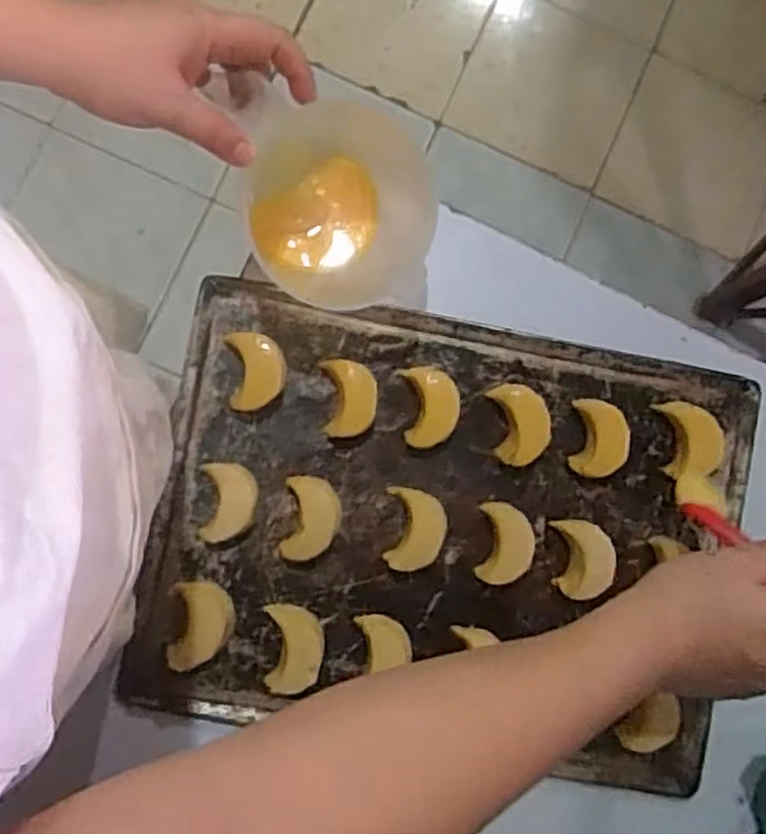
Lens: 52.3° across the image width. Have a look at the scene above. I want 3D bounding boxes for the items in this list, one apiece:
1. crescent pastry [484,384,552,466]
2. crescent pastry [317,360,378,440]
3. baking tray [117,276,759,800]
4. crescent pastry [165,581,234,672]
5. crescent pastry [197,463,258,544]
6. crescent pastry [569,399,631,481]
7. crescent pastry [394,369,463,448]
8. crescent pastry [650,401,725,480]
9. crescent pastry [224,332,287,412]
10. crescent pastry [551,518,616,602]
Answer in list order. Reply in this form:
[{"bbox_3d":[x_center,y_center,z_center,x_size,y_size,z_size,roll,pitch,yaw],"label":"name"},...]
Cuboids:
[{"bbox_3d":[0.106,0.006,0.606,0.041,0.018,0.062,-5,85,-4],"label":"crescent pastry"},{"bbox_3d":[-0.025,-0.014,0.593,0.040,0.023,0.055,2,85,-4],"label":"crescent pastry"},{"bbox_3d":[0.053,0.092,0.601,0.444,0.037,0.326,10,87,-3],"label":"baking tray"},{"bbox_3d":[-0.137,0.154,0.577,0.048,0.023,0.062,4,85,-4],"label":"crescent pastry"},{"bbox_3d":[-0.115,0.063,0.578,0.042,0.022,0.058,5,85,-4],"label":"crescent pastry"},{"bbox_3d":[0.169,0.017,0.609,0.038,0.028,0.060,6,85,-3],"label":"crescent pastry"},{"bbox_3d":[0.037,-0.008,0.601,0.043,0.011,0.063,-2,85,-4],"label":"crescent pastry"},{"bbox_3d":[0.242,0.018,0.614,0.045,0.023,0.060,-2,85,-4],"label":"crescent pastry"},{"bbox_3d":[-0.095,-0.034,0.587,0.042,0.017,0.055,-2,85,-4],"label":"crescent pastry"},{"bbox_3d":[0.154,0.110,0.602,0.045,0.016,0.059,2,85,-4],"label":"crescent pastry"}]

